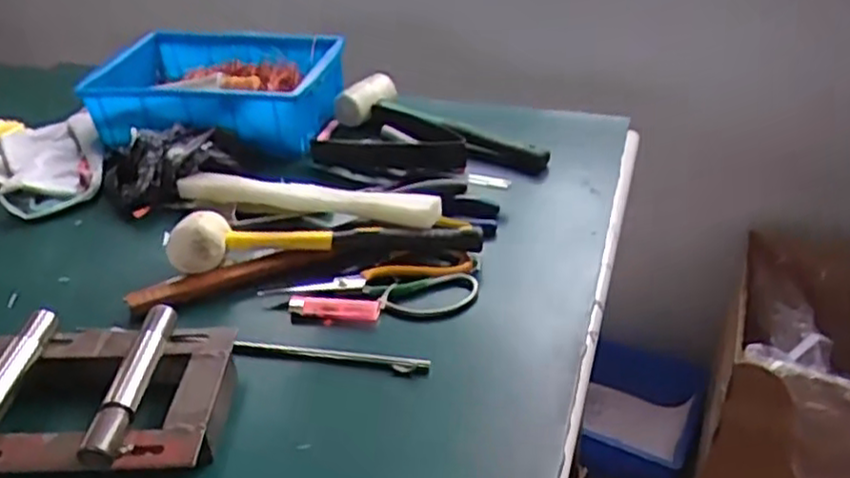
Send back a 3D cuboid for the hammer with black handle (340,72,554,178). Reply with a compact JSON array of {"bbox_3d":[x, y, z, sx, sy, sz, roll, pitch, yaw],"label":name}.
[{"bbox_3d":[0.003,-0.140,0.840,0.295,0.061,0.089,23,41,32],"label":"hammer with black handle"}]

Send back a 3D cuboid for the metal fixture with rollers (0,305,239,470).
[{"bbox_3d":[-0.242,0.110,0.508,0.202,0.053,0.150,-2,34,1],"label":"metal fixture with rollers"}]

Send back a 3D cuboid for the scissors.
[{"bbox_3d":[-0.046,0.048,0.613,0.186,0.015,0.060,-7,35,-7],"label":"scissors"}]

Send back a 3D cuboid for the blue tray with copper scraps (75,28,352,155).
[{"bbox_3d":[-0.263,-0.198,0.917,0.287,0.085,0.227,8,35,13],"label":"blue tray with copper scraps"}]

